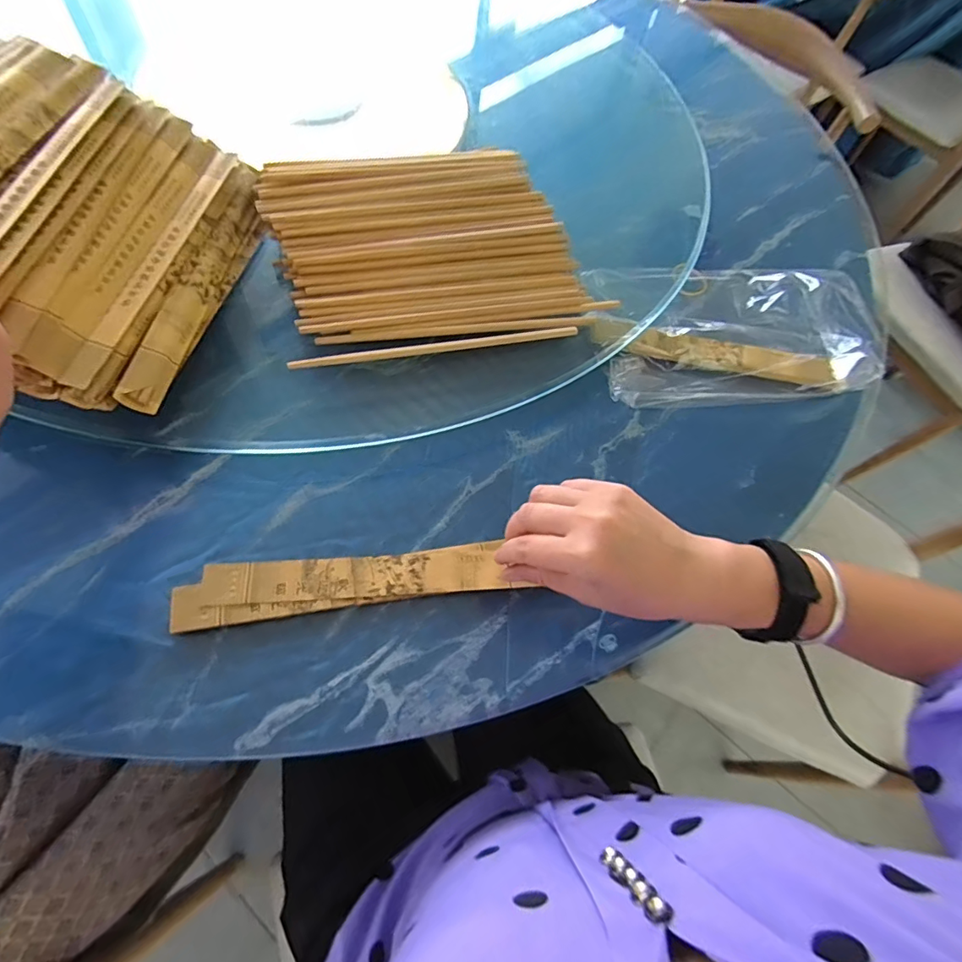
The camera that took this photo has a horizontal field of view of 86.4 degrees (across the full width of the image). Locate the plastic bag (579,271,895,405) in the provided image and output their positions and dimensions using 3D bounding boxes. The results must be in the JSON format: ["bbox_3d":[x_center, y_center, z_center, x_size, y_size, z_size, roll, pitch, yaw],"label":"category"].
[{"bbox_3d":[0.249,-0.161,0.523,0.287,0.050,0.178,-2,65,-10],"label":"plastic bag"}]

